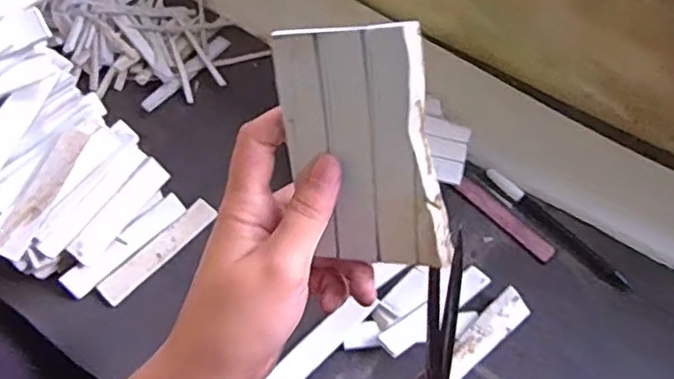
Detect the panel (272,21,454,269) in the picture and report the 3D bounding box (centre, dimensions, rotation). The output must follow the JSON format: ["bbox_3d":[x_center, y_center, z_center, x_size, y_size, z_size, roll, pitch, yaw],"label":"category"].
[{"bbox_3d":[0.011,-0.016,0.261,0.064,0.108,0.009,-6,23,19],"label":"panel"}]

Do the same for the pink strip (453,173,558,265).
[{"bbox_3d":[0.149,0.024,0.528,0.018,0.007,0.100,-40,68,-23],"label":"pink strip"}]

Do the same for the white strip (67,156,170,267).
[{"bbox_3d":[-0.172,0.017,0.476,0.023,0.004,0.095,44,67,-19],"label":"white strip"}]

